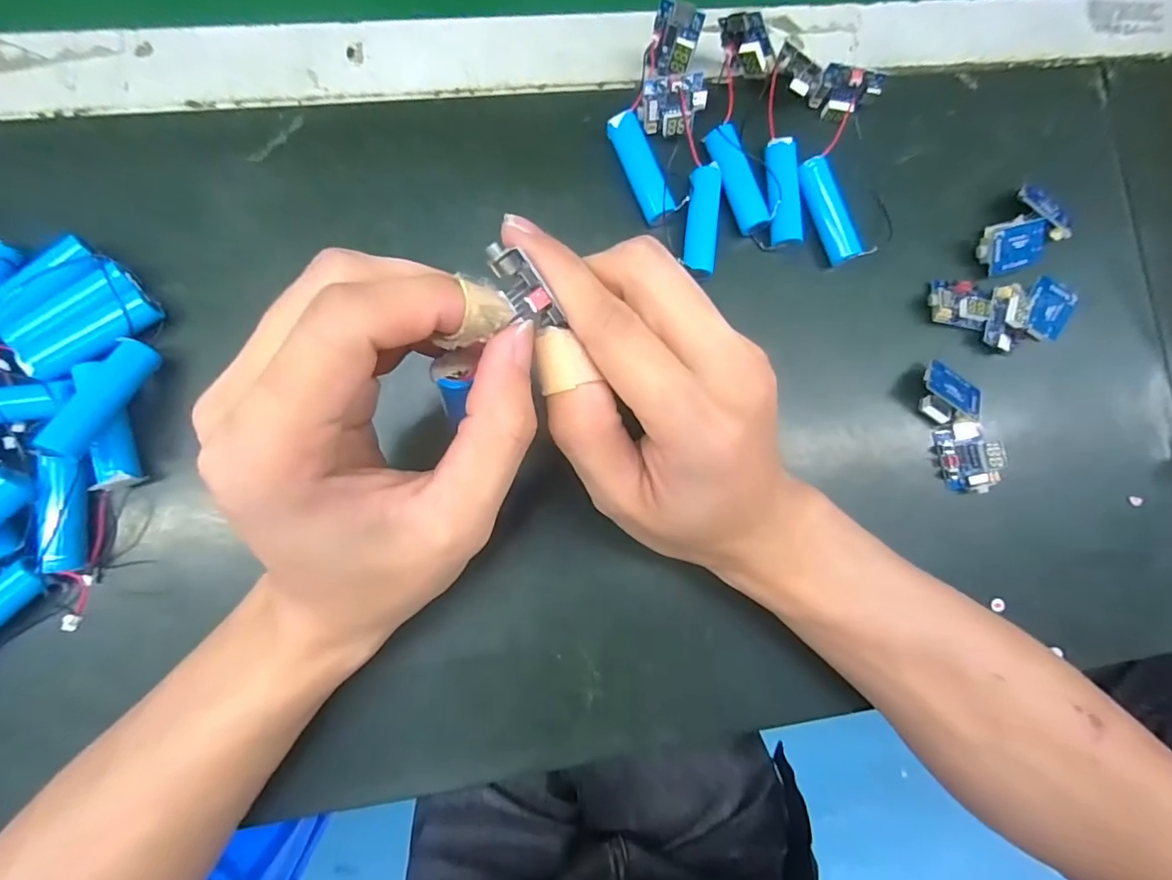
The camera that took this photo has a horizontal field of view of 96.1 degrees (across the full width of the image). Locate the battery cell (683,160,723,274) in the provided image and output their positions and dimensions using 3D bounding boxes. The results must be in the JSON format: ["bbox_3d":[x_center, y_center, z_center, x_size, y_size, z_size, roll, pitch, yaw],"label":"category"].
[{"bbox_3d":[0.054,-0.101,0.246,0.015,0.011,0.051,4,84,-5],"label":"battery cell"}]

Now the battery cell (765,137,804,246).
[{"bbox_3d":[0.094,-0.116,0.251,0.014,0.014,0.048,-2,85,-5],"label":"battery cell"}]

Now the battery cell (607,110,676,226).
[{"bbox_3d":[0.026,-0.125,0.246,0.016,0.012,0.051,-21,87,-7],"label":"battery cell"}]

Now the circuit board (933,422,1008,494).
[{"bbox_3d":[0.181,0.009,0.249,0.027,0.007,0.030,-5,91,29],"label":"circuit board"}]

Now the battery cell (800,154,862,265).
[{"bbox_3d":[0.115,-0.108,0.251,0.014,0.010,0.050,-22,87,-7],"label":"battery cell"}]

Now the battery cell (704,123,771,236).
[{"bbox_3d":[0.071,-0.122,0.250,0.015,0.011,0.050,-22,87,-7],"label":"battery cell"}]

